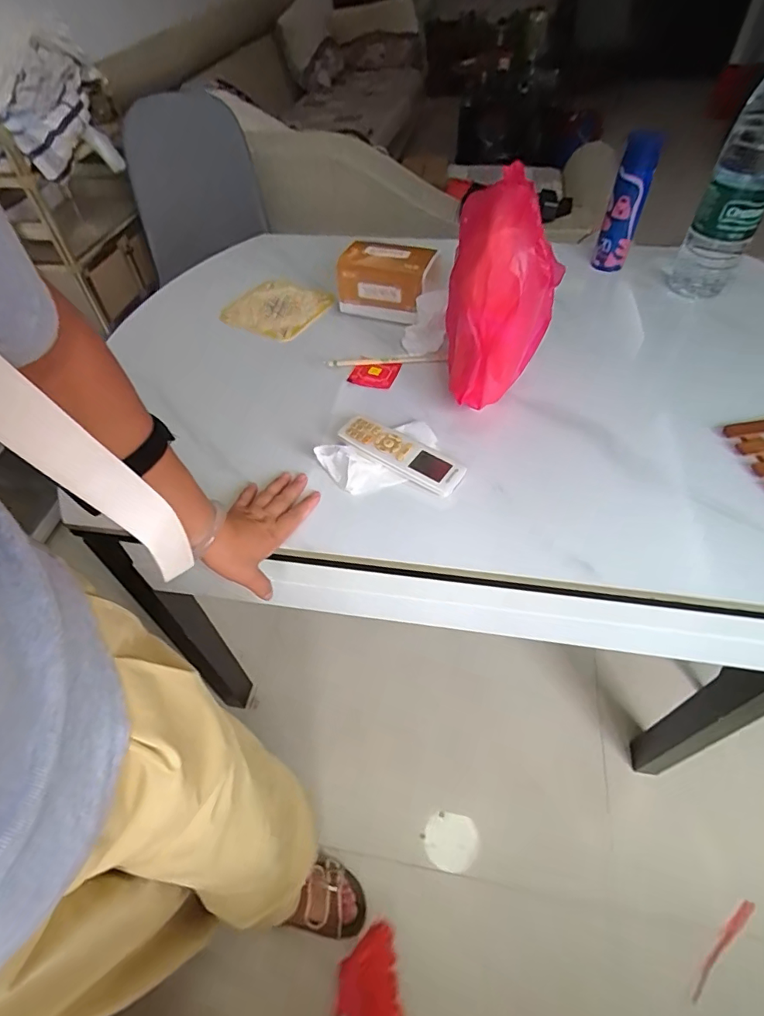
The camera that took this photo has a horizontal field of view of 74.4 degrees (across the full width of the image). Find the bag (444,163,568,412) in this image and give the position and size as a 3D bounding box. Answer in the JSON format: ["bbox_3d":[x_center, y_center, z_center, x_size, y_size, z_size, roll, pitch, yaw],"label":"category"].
[{"bbox_3d":[0.143,-0.232,0.605,0.124,0.234,0.146,6,51,7],"label":"bag"}]

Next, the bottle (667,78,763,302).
[{"bbox_3d":[0.524,-0.468,0.734,0.087,0.328,0.093,22,55,19],"label":"bottle"}]

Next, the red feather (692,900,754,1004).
[{"bbox_3d":[0.608,0.793,0.903,0.025,0.012,0.194,36,79,27],"label":"red feather"}]

